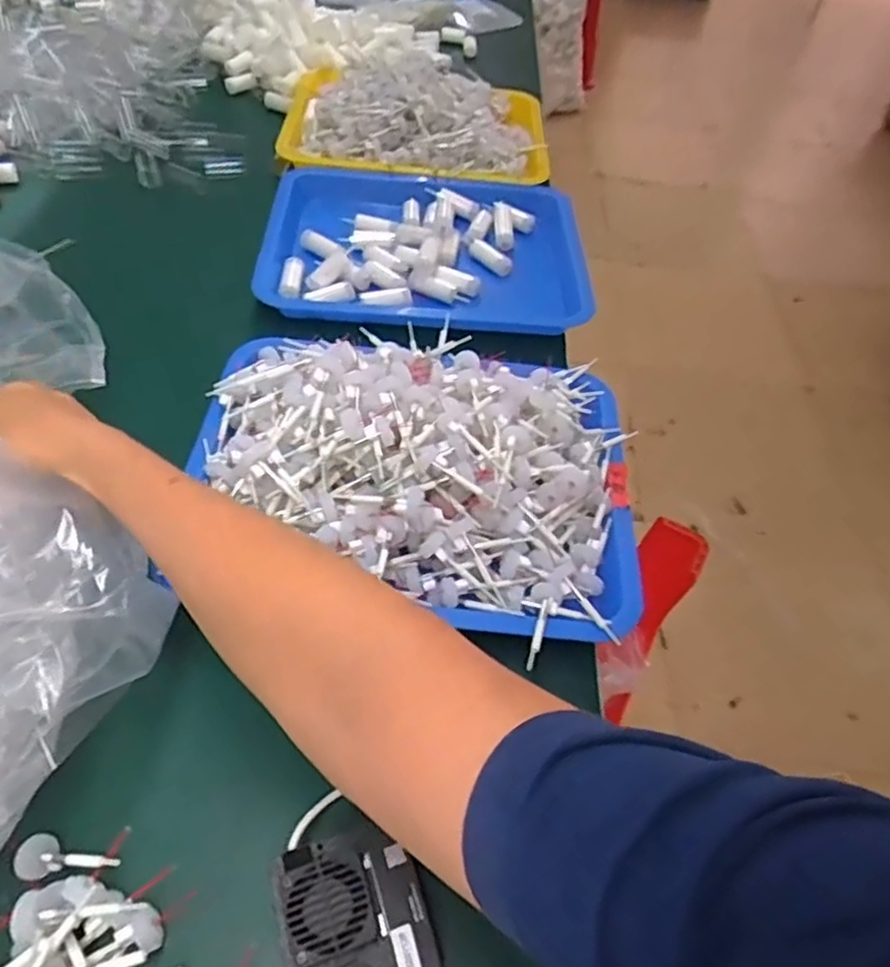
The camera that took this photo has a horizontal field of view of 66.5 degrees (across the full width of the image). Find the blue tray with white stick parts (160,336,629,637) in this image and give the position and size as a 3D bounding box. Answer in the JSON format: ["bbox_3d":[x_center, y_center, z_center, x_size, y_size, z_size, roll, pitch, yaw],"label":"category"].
[{"bbox_3d":[-0.019,-0.027,0.492,0.326,0.083,0.246,7,48,-2],"label":"blue tray with white stick parts"}]

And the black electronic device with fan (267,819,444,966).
[{"bbox_3d":[-0.047,0.216,0.336,0.073,0.040,0.078,-10,51,-17],"label":"black electronic device with fan"}]

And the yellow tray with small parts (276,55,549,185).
[{"bbox_3d":[-0.032,-0.483,0.869,0.334,0.068,0.276,2,48,-6],"label":"yellow tray with small parts"}]

